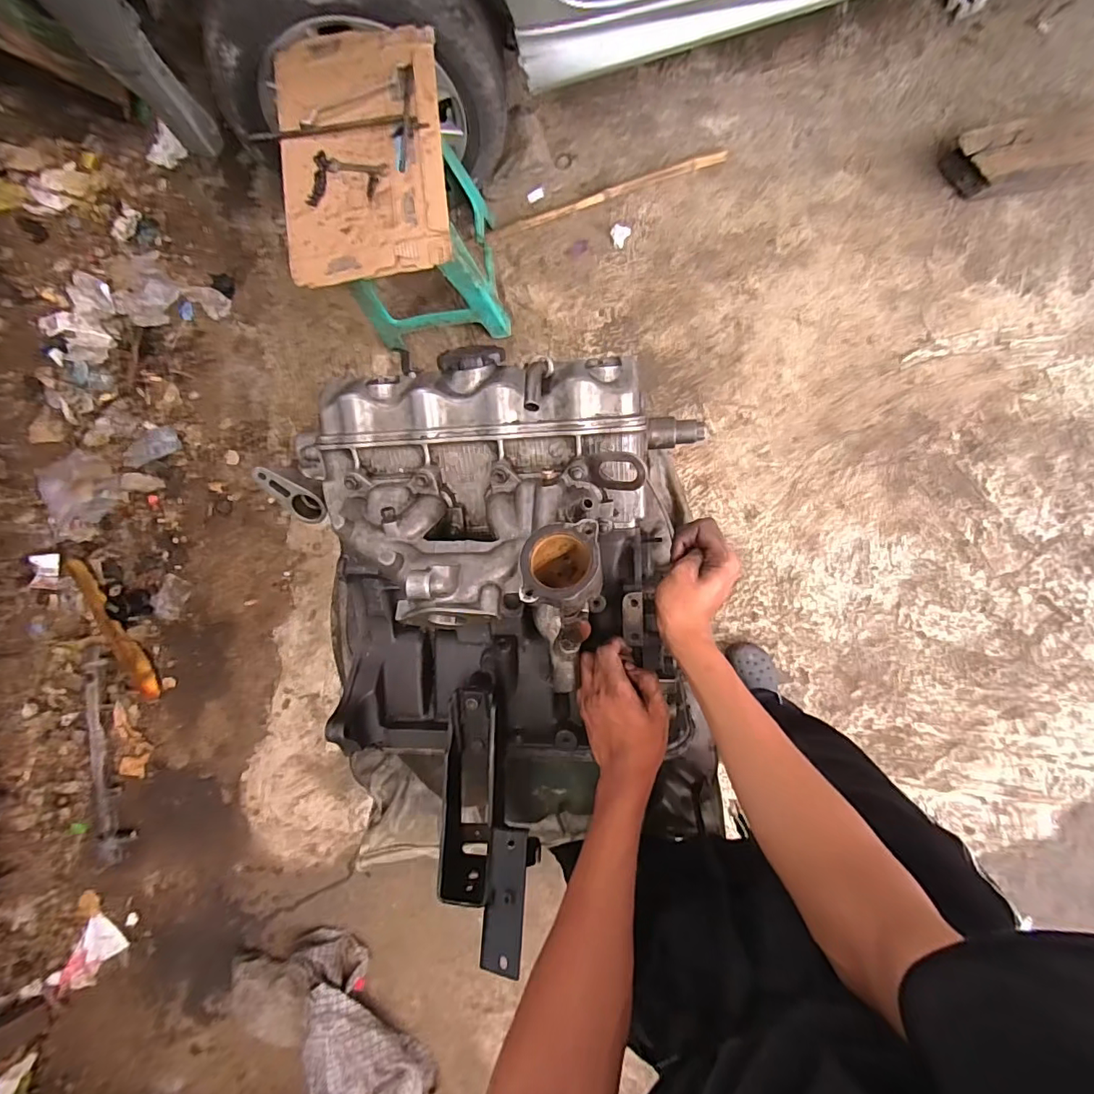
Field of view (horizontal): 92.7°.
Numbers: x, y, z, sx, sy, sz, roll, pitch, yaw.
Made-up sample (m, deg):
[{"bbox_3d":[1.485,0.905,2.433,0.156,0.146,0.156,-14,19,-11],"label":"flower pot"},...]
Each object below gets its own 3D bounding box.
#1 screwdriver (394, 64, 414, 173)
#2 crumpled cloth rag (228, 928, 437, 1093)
[{"bbox_3d":[-0.244,-0.733,0.891,0.024,0.018,0.171,7,89,9],"label":"screwdriver"},{"bbox_3d":[-0.508,1.148,1.223,0.289,0.140,0.518,-41,81,8],"label":"crumpled cloth rag"}]

